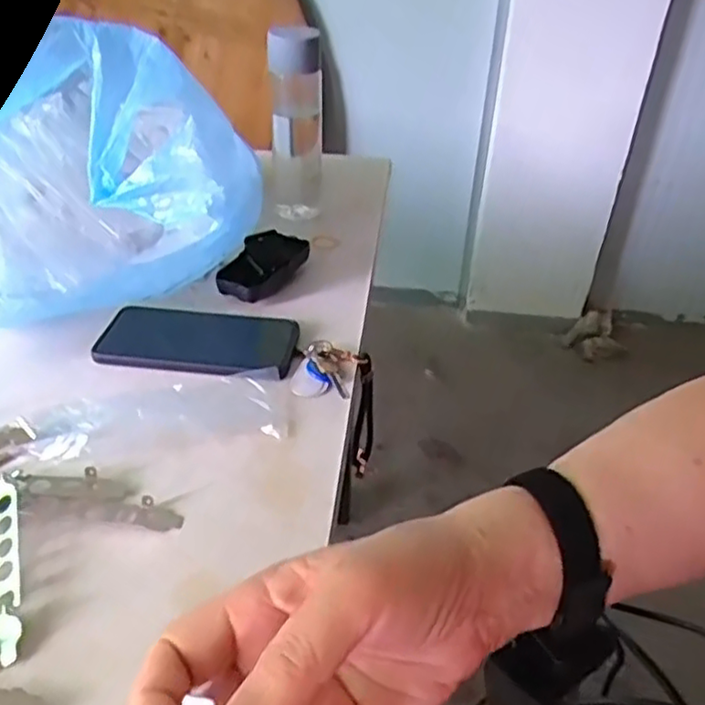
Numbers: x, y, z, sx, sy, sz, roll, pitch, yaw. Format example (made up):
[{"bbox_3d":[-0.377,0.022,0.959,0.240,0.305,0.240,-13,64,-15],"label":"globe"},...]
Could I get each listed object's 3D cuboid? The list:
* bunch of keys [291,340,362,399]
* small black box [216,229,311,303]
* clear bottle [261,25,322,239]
[{"bbox_3d":[-0.022,0.014,0.552,0.049,0.015,0.058,10,37,11],"label":"bunch of keys"},{"bbox_3d":[-0.087,-0.088,0.665,0.055,0.037,0.110,18,39,20],"label":"small black box"},{"bbox_3d":[-0.063,-0.239,0.735,0.065,0.210,0.059,-2,37,-6],"label":"clear bottle"}]

